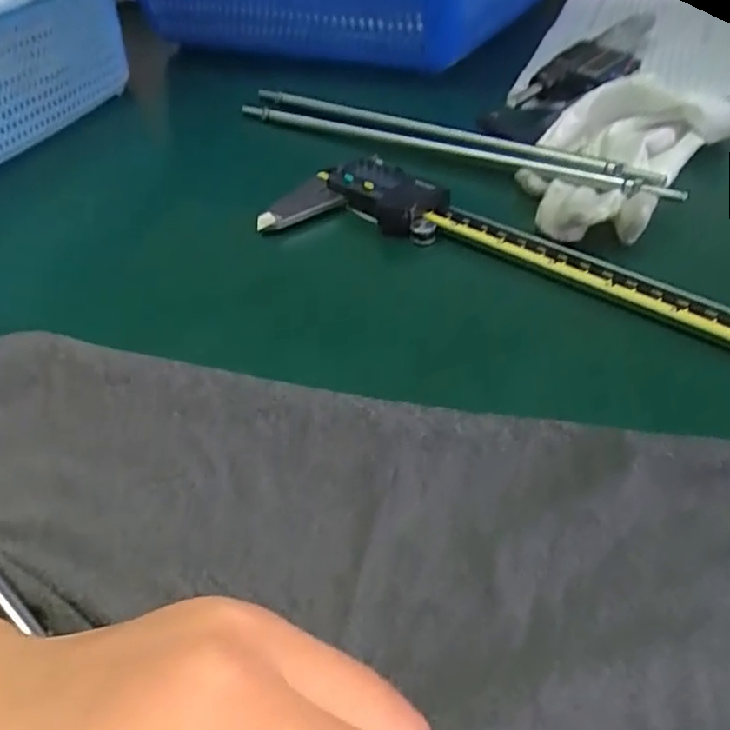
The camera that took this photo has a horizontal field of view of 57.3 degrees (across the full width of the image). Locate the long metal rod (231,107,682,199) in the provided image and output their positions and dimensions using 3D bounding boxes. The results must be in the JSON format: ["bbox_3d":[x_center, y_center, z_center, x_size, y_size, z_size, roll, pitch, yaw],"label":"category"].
[{"bbox_3d":[0.030,-0.118,0.359,0.276,0.011,0.009,24,51,30],"label":"long metal rod"}]

